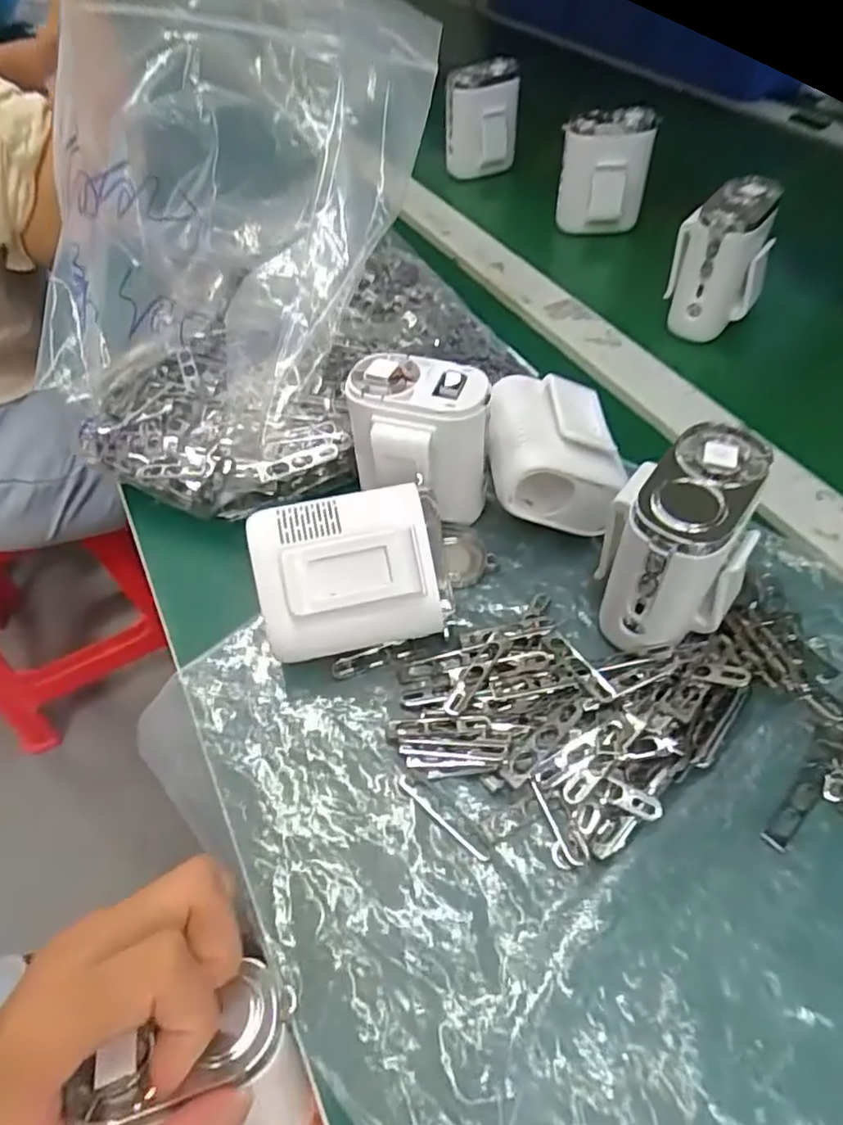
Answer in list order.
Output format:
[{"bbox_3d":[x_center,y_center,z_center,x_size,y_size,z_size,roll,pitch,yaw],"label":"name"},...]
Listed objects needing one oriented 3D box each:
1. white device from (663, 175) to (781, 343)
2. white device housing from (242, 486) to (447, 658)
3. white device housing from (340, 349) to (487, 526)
[{"bbox_3d":[0.198,-0.199,0.429,0.056,0.079,0.057,18,55,18],"label":"white device"},{"bbox_3d":[-0.031,0.006,0.288,0.081,0.057,0.058,-12,52,-5],"label":"white device housing"},{"bbox_3d":[-0.003,-0.057,0.318,0.067,0.079,0.052,22,57,21],"label":"white device housing"}]

